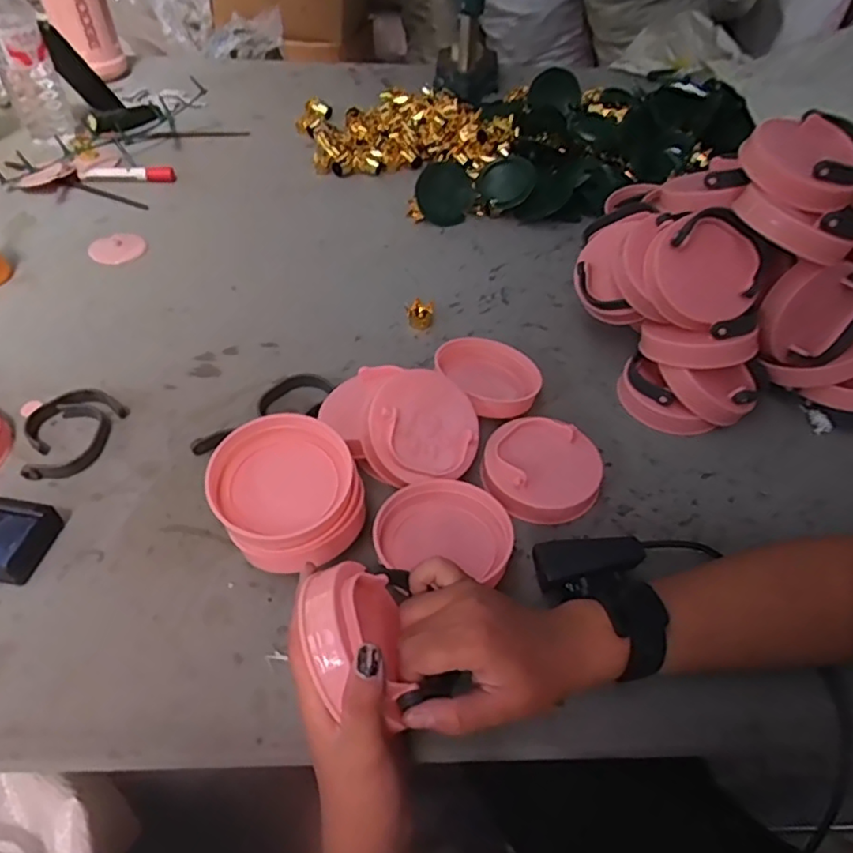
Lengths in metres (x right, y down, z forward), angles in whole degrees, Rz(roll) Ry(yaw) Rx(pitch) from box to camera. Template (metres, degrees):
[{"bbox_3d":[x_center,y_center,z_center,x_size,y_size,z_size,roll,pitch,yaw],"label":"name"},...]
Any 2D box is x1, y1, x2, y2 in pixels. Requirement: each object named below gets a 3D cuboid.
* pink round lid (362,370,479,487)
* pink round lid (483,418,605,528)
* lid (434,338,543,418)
[{"bbox_3d":[0.000,-0.001,0.485,0.089,0.015,0.092,9,68,-23],"label":"pink round lid"},{"bbox_3d":[0.094,0.032,0.491,0.092,0.021,0.088,5,56,-7],"label":"pink round lid"},{"bbox_3d":[0.056,-0.046,0.556,0.089,0.020,0.098,1,41,-11],"label":"lid"}]

